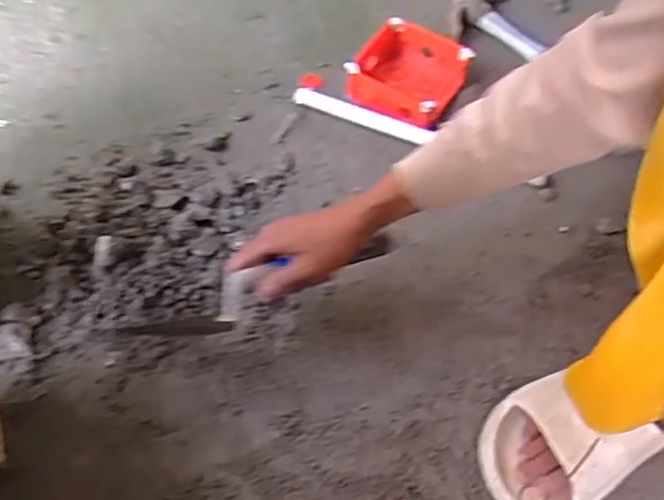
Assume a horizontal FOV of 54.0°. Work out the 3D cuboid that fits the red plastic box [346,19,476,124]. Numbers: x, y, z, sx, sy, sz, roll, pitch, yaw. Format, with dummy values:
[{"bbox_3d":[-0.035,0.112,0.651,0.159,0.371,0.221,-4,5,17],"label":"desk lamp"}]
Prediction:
[{"bbox_3d":[0.101,-0.231,0.852,0.127,0.051,0.135,27,61,17],"label":"red plastic box"}]

